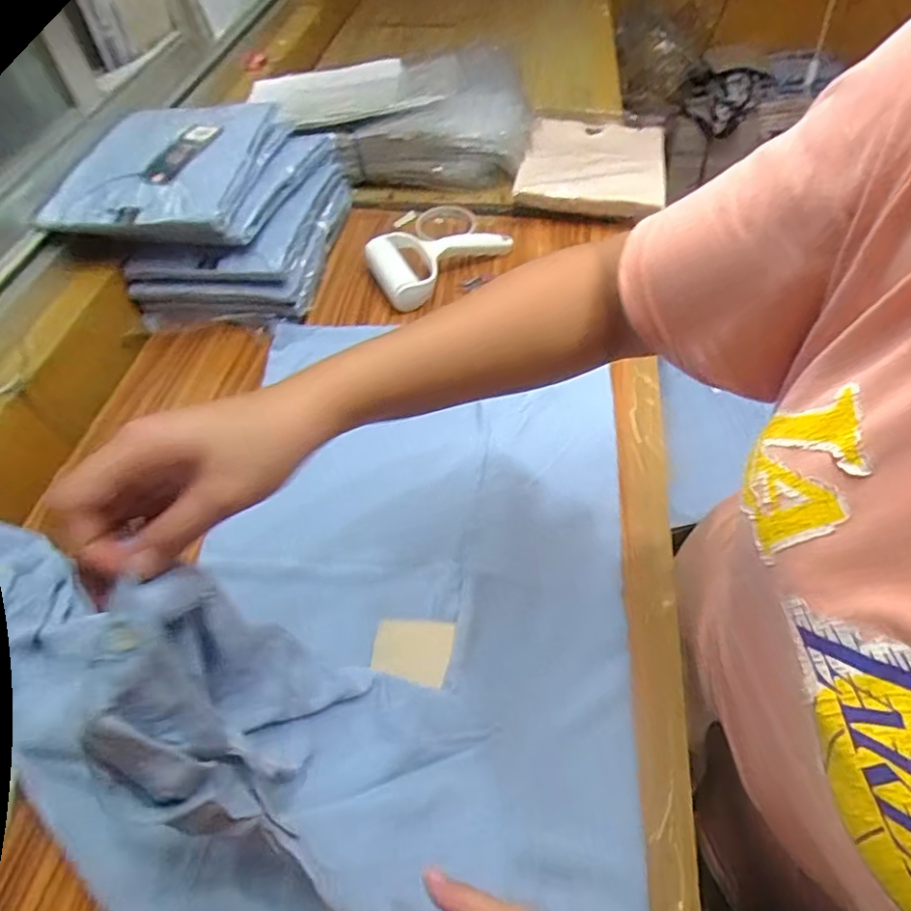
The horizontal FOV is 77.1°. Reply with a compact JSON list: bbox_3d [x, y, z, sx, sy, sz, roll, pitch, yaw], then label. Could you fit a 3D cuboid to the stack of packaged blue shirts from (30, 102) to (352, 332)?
[{"bbox_3d":[-0.294,-0.316,0.719,0.255,0.135,0.294,6,55,7],"label":"stack of packaged blue shirts"}]

